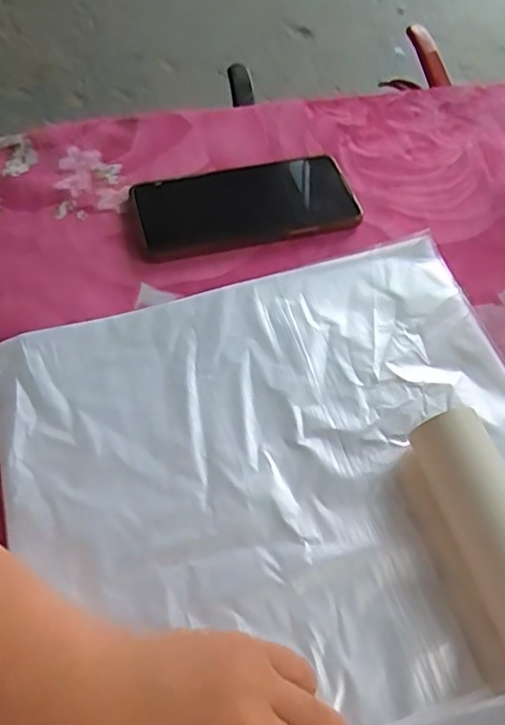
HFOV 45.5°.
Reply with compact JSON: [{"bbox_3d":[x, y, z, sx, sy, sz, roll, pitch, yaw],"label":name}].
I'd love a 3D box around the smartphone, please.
[{"bbox_3d":[-0.004,-0.119,0.451,0.161,0.010,0.075,-12,59,-11],"label":"smartphone"}]

